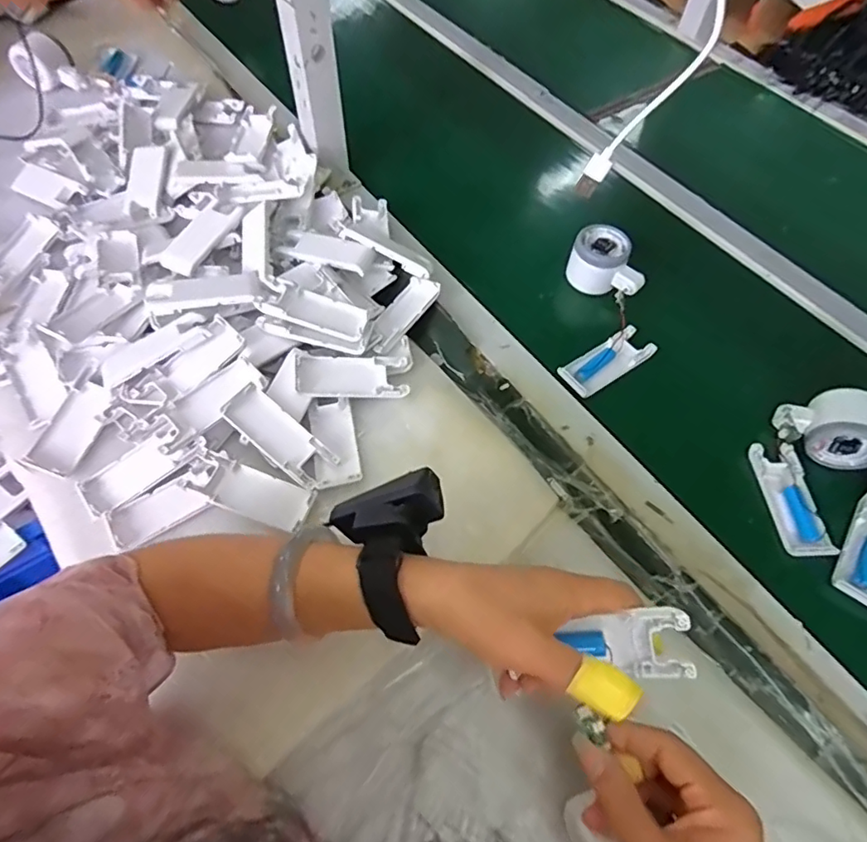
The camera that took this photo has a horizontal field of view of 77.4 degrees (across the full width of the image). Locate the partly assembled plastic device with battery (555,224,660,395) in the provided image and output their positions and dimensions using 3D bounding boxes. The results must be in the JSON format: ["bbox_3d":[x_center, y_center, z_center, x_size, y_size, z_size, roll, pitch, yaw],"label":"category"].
[{"bbox_3d":[0.185,-0.113,0.574,0.089,0.038,0.198,9,71,4],"label":"partly assembled plastic device with battery"}]

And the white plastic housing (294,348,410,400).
[{"bbox_3d":[-0.076,-0.043,0.506,0.102,0.014,0.044,0,73,-12],"label":"white plastic housing"}]

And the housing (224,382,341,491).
[{"bbox_3d":[-0.133,0.014,0.469,0.101,0.016,0.038,40,65,3],"label":"housing"}]

